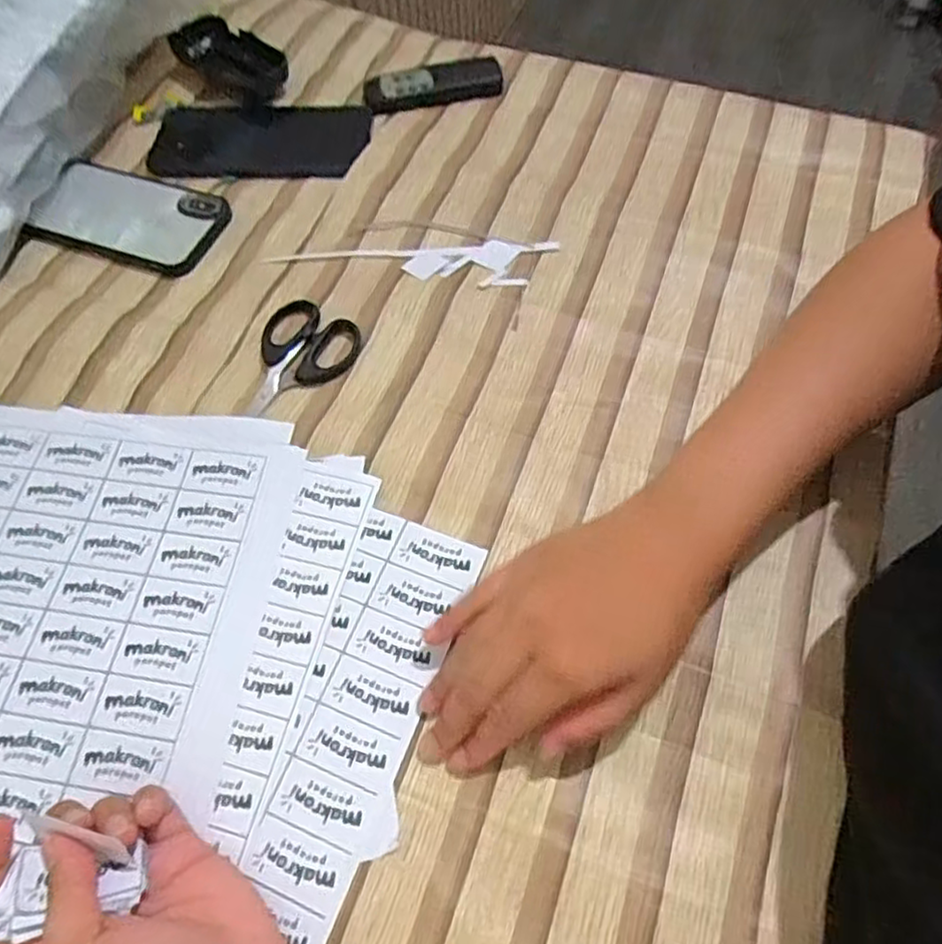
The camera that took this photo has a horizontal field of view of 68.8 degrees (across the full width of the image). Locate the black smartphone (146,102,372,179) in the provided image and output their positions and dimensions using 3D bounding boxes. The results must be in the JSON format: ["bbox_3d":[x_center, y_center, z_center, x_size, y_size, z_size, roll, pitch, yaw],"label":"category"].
[{"bbox_3d":[-0.166,-0.263,0.543,0.166,0.011,0.087,1,62,2],"label":"black smartphone"}]

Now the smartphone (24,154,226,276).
[{"bbox_3d":[-0.249,-0.188,0.498,0.136,0.011,0.078,17,63,11],"label":"smartphone"}]

